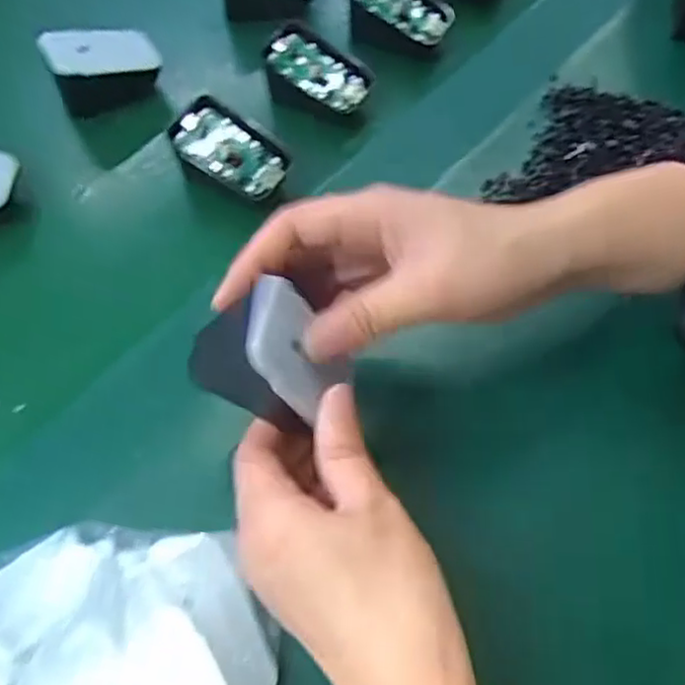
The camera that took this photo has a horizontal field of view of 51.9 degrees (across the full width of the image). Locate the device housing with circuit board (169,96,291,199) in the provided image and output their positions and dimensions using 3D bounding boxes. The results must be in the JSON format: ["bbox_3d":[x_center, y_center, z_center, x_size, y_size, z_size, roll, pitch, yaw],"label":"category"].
[{"bbox_3d":[-0.067,-0.114,0.415,0.070,0.014,0.042,36,67,0],"label":"device housing with circuit board"}]

